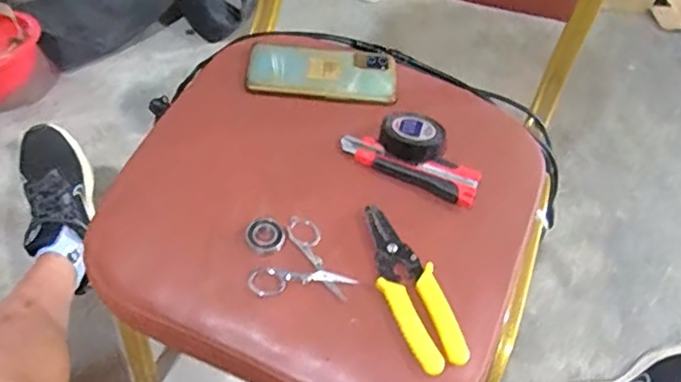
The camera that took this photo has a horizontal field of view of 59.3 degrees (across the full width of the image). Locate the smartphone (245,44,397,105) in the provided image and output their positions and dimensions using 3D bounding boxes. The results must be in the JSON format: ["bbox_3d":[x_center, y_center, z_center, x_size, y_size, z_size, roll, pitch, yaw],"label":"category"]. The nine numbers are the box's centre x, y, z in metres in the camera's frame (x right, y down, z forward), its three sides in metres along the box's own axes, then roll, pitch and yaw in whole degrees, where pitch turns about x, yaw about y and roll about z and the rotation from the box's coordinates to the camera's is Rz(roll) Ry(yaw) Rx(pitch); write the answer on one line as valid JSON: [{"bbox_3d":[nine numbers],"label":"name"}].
[{"bbox_3d":[-0.021,-0.131,0.660,0.162,0.005,0.075,2,56,-4],"label":"smartphone"}]

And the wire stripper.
[{"bbox_3d":[0.057,0.081,0.521,0.048,0.008,0.158,-19,60,-16],"label":"wire stripper"}]

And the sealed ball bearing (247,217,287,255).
[{"bbox_3d":[-0.066,0.040,0.532,0.033,0.007,0.033,-26,62,-20],"label":"sealed ball bearing"}]

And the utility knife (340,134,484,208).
[{"bbox_3d":[0.067,-0.027,0.589,0.141,0.012,0.040,25,58,11],"label":"utility knife"}]

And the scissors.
[{"bbox_3d":[-0.026,0.066,0.520,0.079,0.009,0.084,2,56,-3],"label":"scissors"}]

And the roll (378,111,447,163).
[{"bbox_3d":[0.074,-0.055,0.605,0.063,0.021,0.054,26,58,12],"label":"roll"}]

